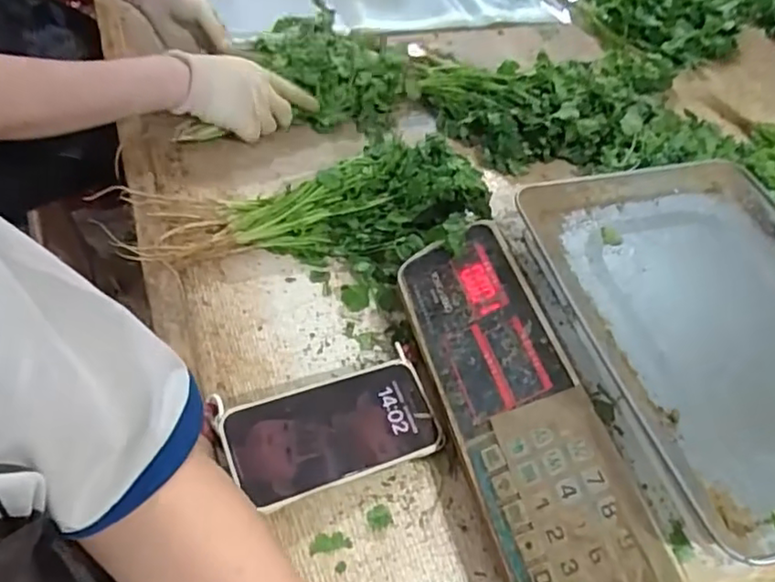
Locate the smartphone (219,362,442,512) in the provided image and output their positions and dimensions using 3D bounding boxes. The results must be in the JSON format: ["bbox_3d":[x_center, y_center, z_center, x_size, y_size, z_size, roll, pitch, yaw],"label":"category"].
[{"bbox_3d":[-0.040,0.108,0.495,0.162,0.006,0.081,-13,61,-24],"label":"smartphone"}]

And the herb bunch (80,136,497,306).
[{"bbox_3d":[-0.076,-0.072,0.618,0.361,0.076,0.176,-8,51,-14],"label":"herb bunch"}]

